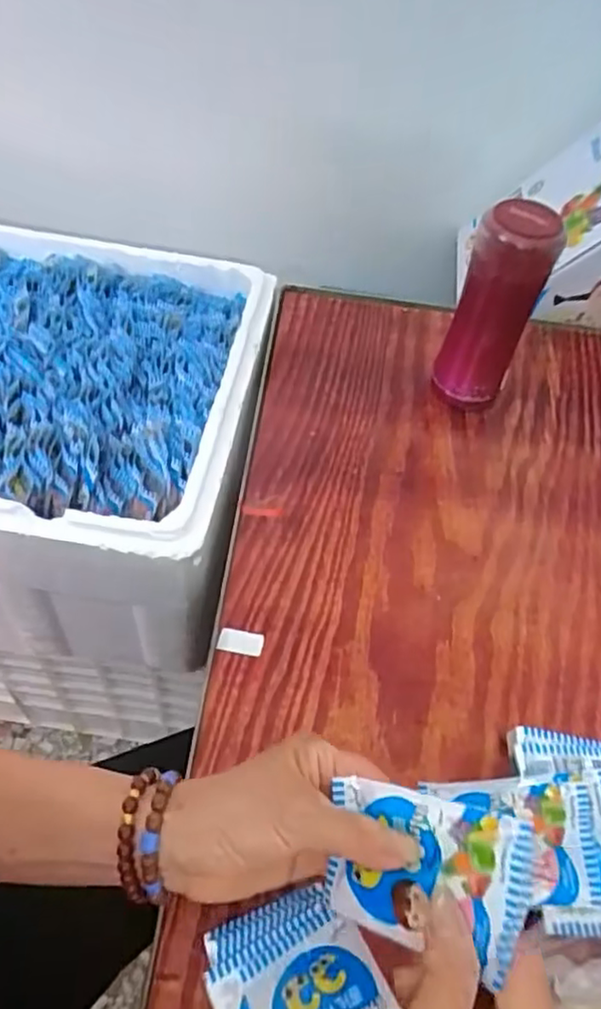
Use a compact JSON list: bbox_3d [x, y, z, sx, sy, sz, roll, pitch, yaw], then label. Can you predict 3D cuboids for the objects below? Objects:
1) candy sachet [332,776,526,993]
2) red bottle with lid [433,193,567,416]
[{"bbox_3d":[0.055,0.167,0.293,0.095,0.009,0.061,-7,60,44],"label":"candy sachet"},{"bbox_3d":[0.170,-0.167,0.575,0.060,0.188,0.056,-16,56,-16],"label":"red bottle with lid"}]

